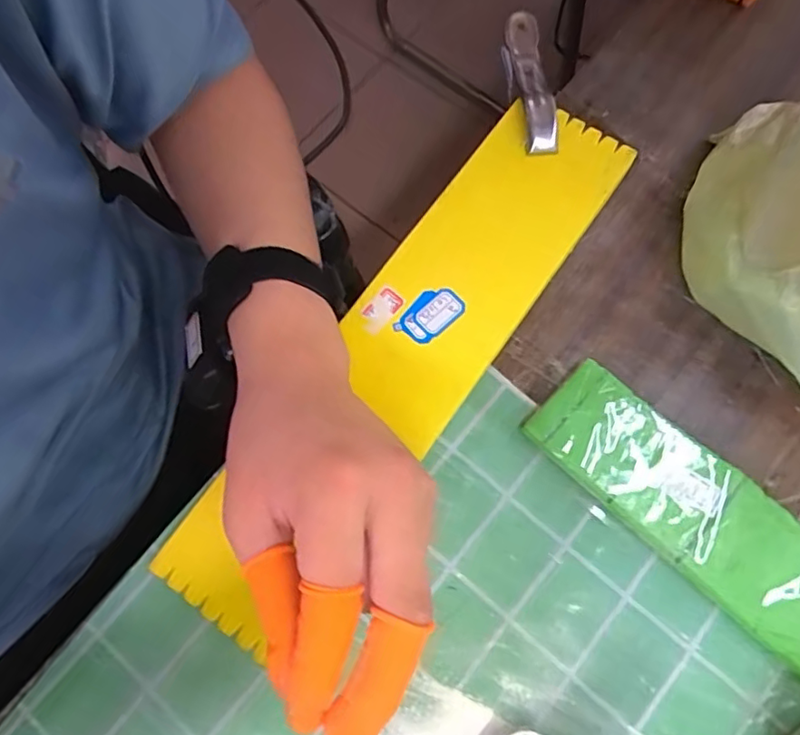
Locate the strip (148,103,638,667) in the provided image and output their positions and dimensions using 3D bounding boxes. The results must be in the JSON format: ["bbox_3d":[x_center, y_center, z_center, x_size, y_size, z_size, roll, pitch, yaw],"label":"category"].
[{"bbox_3d":[0.007,-0.011,0.325,0.081,0.015,0.337,36,78,10],"label":"strip"}]

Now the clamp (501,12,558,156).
[{"bbox_3d":[0.083,-0.180,0.376,0.021,0.026,0.113,-4,62,0],"label":"clamp"}]

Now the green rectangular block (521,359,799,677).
[{"bbox_3d":[0.149,0.072,0.298,0.178,0.016,0.056,42,80,11],"label":"green rectangular block"}]

